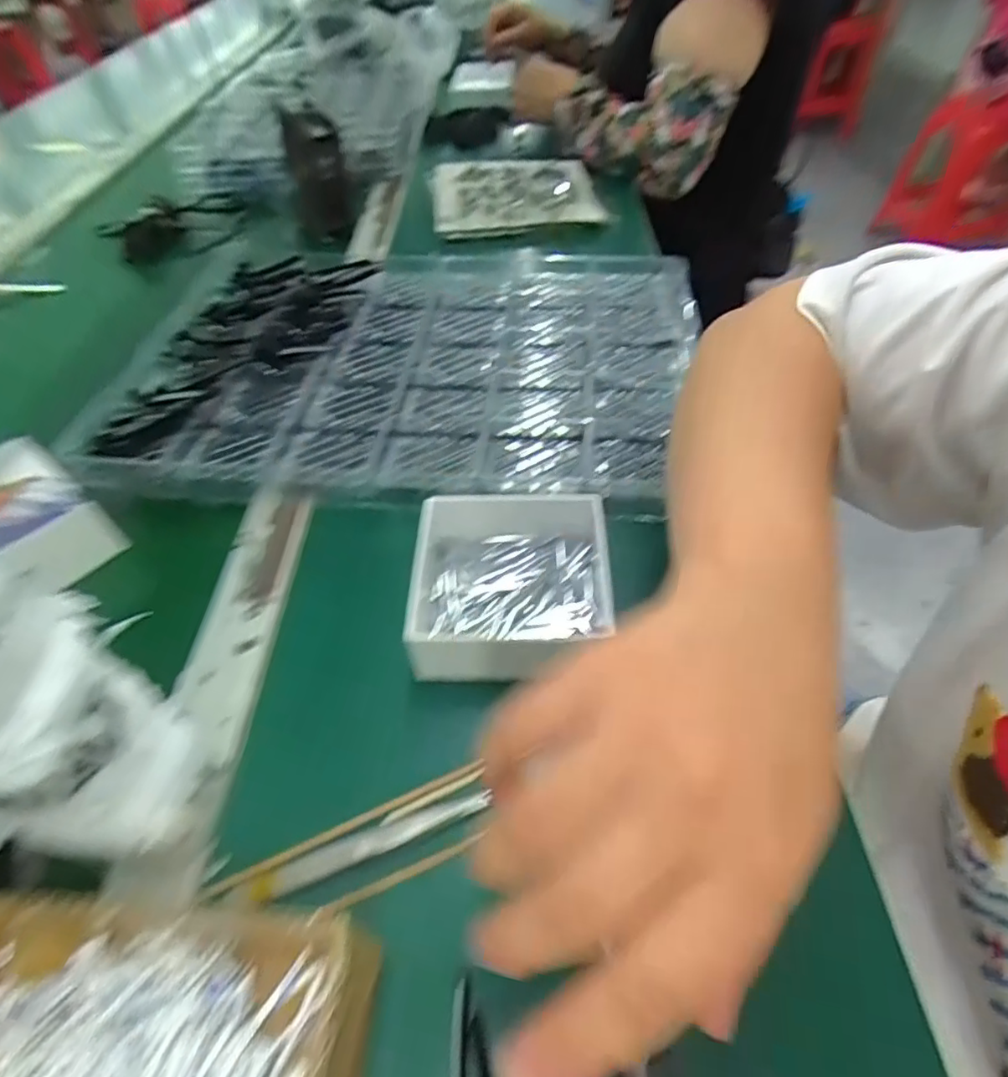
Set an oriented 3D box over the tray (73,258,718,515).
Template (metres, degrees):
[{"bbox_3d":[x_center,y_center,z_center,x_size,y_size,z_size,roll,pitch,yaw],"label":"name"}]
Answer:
[{"bbox_3d":[-0.074,-0.141,0.474,0.431,0.046,0.310,4,51,5],"label":"tray"}]

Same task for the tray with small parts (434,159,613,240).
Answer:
[{"bbox_3d":[0.012,-0.436,0.728,0.201,0.026,0.187,-5,51,-2],"label":"tray with small parts"}]

